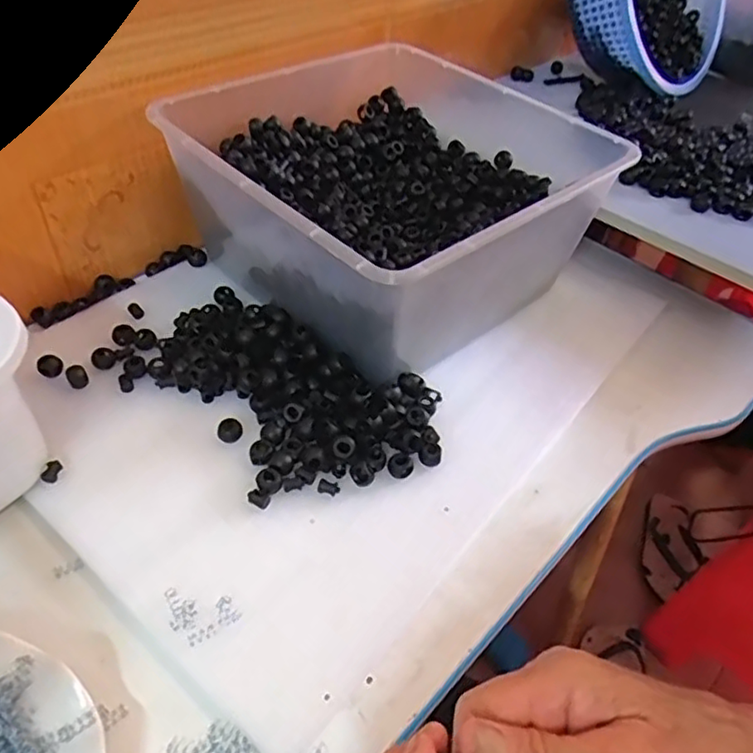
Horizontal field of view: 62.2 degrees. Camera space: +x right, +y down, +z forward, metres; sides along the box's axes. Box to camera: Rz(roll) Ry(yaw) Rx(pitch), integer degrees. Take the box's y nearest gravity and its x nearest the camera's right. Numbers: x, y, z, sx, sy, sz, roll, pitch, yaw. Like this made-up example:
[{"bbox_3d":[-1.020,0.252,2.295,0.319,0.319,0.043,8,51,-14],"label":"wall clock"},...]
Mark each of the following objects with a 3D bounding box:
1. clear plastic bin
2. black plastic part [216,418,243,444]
[{"bbox_3d":[0.022,-0.161,0.566,0.337,0.142,0.302,-33,57,-32],"label":"clear plastic bin"},{"bbox_3d":[-0.106,0.039,0.450,0.018,0.008,0.016,-5,46,-11],"label":"black plastic part"}]

